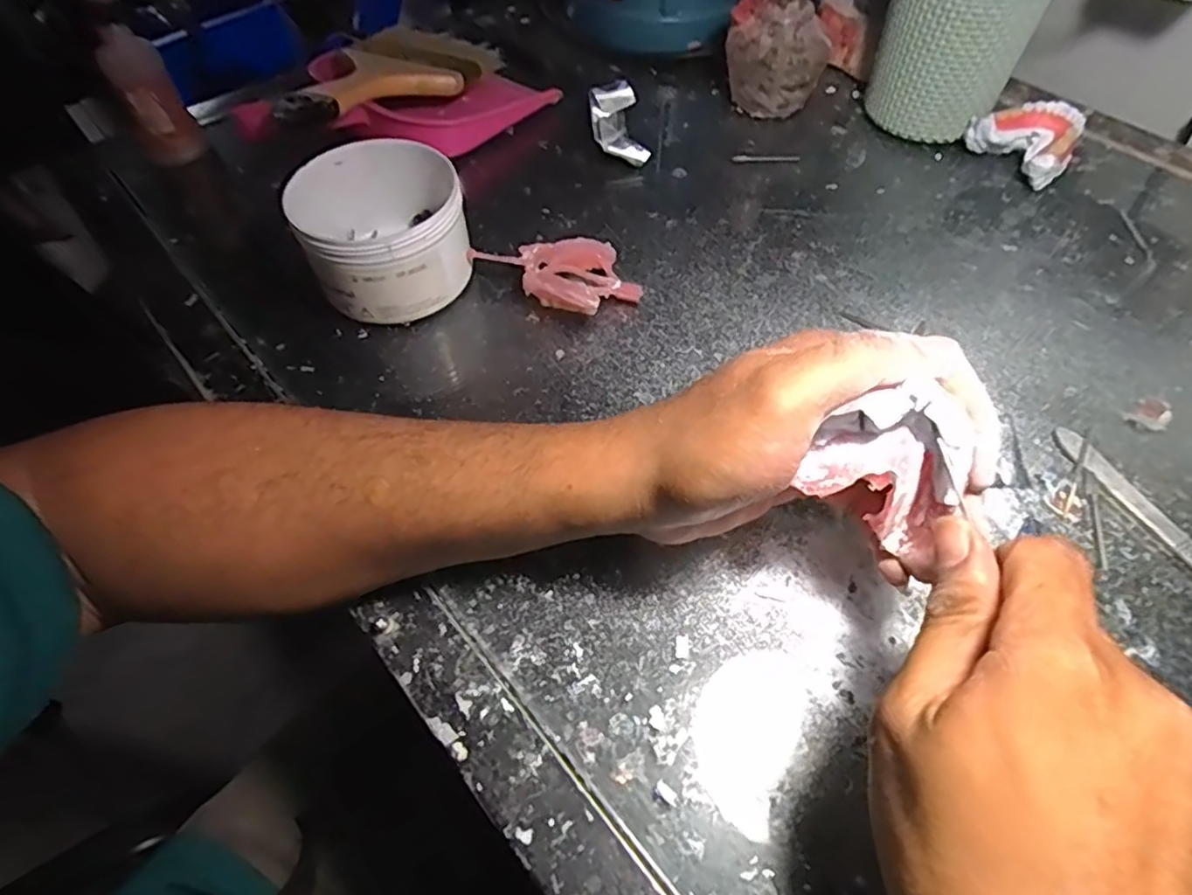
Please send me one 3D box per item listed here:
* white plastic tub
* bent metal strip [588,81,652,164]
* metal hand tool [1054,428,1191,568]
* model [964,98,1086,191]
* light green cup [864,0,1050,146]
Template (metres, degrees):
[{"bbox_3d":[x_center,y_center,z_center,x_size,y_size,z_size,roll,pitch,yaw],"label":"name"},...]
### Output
[{"bbox_3d":[-0.122,-0.124,0.381,0.089,0.065,0.094,0,56,0],"label":"white plastic tub"},{"bbox_3d":[0.016,-0.234,0.474,0.034,0.028,0.071,-7,56,-4],"label":"bent metal strip"},{"bbox_3d":[0.264,0.041,0.295,0.015,0.005,0.133,-25,59,-16],"label":"metal hand tool"},{"bbox_3d":[0.301,-0.212,0.454,0.054,0.034,0.064,-30,61,-18],"label":"model"},{"bbox_3d":[0.247,-0.284,0.452,0.088,0.120,0.087,0,56,0],"label":"light green cup"}]

